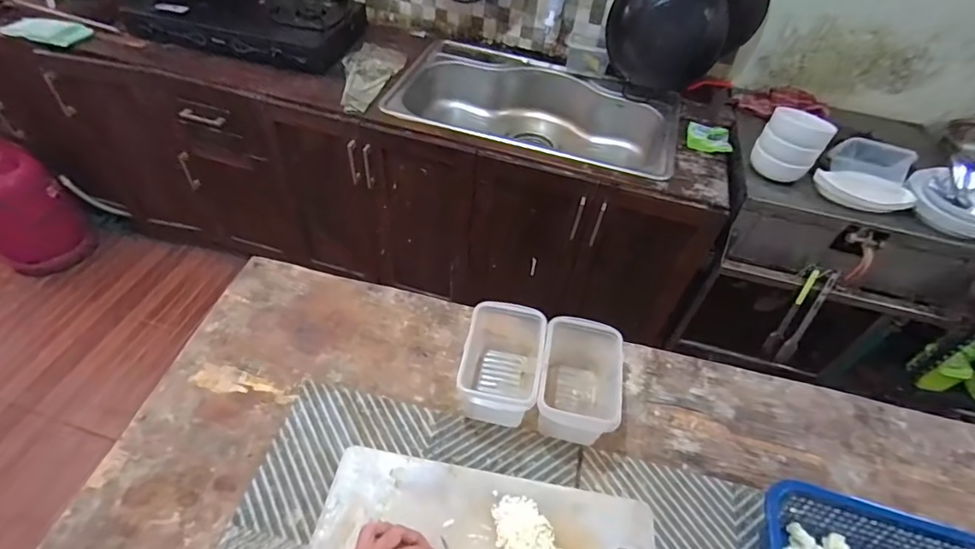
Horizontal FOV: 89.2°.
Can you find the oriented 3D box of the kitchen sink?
[{"bbox_3d":[0.140,-0.450,1.550,0.826,0.226,0.500,15,49,9],"label":"kitchen sink"}]

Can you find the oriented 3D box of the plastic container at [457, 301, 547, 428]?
[{"bbox_3d":[0.022,0.126,0.708,0.103,0.109,0.175,10,48,5],"label":"plastic container"}]

